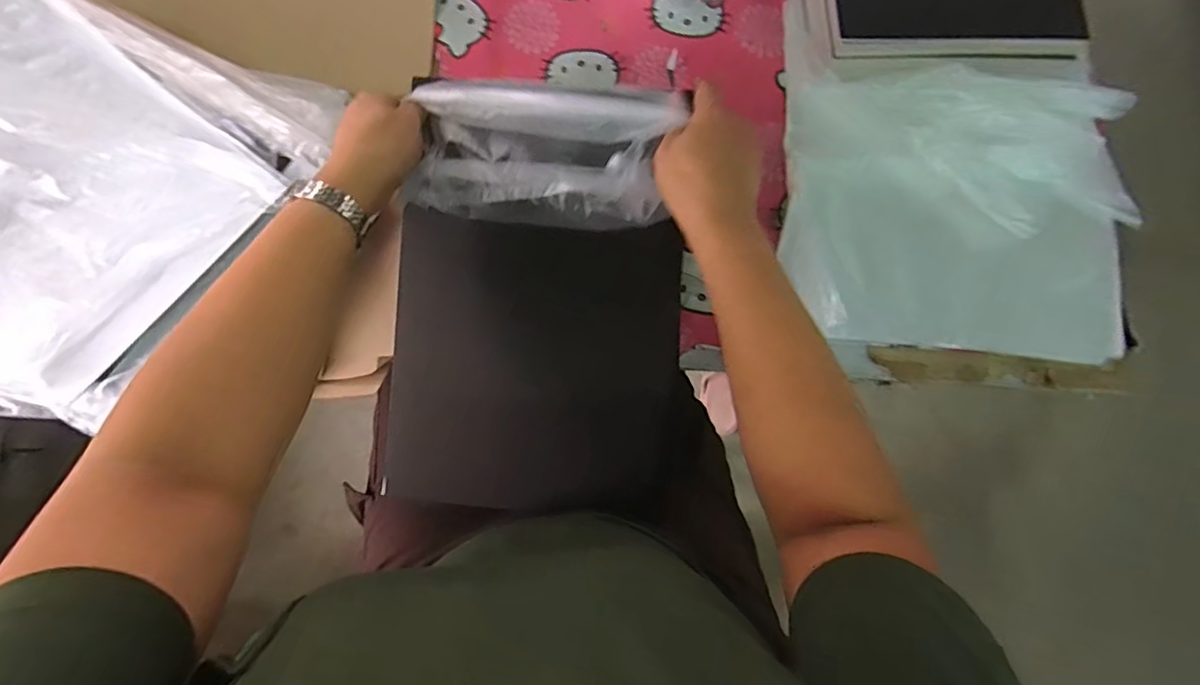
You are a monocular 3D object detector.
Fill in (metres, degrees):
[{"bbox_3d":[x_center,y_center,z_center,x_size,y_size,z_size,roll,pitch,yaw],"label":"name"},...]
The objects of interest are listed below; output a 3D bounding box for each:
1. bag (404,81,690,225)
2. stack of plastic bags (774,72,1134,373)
[{"bbox_3d":[-0.051,-0.150,0.436,0.205,0.061,0.101,7,79,1],"label":"bag"},{"bbox_3d":[0.364,-0.133,0.547,0.336,0.053,0.280,5,79,0],"label":"stack of plastic bags"}]

